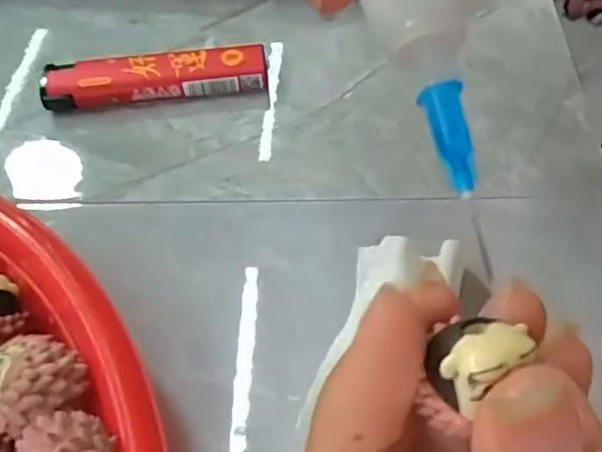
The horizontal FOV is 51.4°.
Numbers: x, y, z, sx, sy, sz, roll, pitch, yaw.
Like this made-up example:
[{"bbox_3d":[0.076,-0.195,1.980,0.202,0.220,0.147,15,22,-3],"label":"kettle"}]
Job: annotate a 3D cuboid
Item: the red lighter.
[{"bbox_3d":[-0.051,-0.052,0.220,0.077,0.014,0.016,-6,55,0],"label":"red lighter"}]

